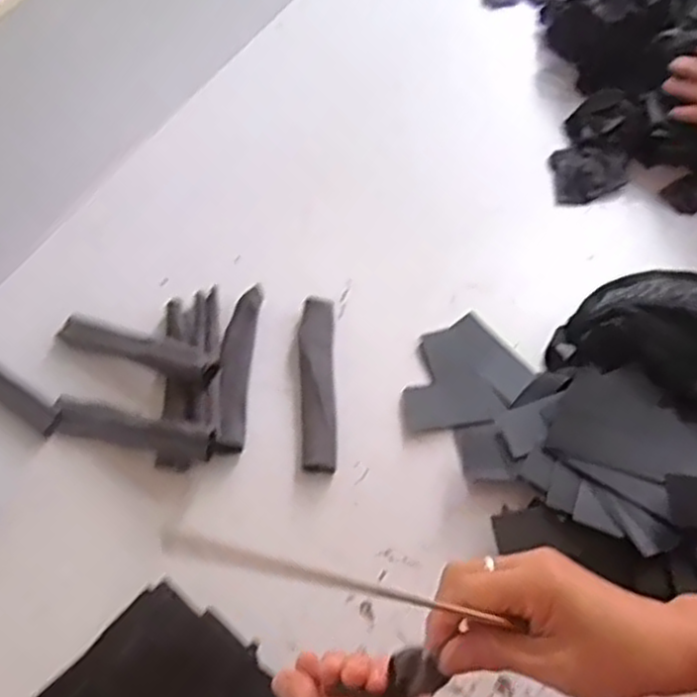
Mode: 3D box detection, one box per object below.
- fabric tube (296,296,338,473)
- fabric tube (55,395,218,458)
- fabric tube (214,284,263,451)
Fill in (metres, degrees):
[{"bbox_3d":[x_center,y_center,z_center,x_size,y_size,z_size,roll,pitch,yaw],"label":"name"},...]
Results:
[{"bbox_3d":[-0.032,0.033,0.732,0.038,0.008,0.186,-4,61,2],"label":"fabric tube"},{"bbox_3d":[-0.216,0.076,0.719,0.185,0.031,0.038,9,61,25],"label":"fabric tube"},{"bbox_3d":[-0.115,0.011,0.746,0.034,0.025,0.192,1,61,4],"label":"fabric tube"}]

